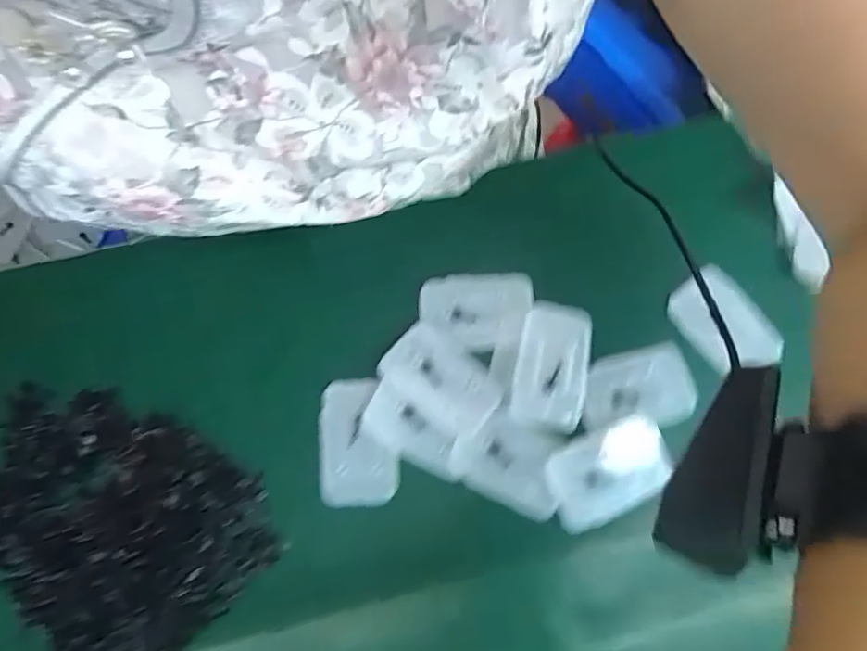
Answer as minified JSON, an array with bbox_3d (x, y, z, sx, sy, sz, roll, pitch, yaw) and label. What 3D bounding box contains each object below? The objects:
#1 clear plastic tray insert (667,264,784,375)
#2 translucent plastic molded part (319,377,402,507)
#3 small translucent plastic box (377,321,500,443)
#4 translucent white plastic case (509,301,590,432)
[{"bbox_3d":[0.183,-0.001,0.351,0.050,0.006,0.068,-34,80,-8],"label":"clear plastic tray insert"},{"bbox_3d":[-0.045,0.069,0.329,0.045,0.011,0.072,-4,77,-2],"label":"translucent plastic molded part"},{"bbox_3d":[0.005,0.031,0.333,0.067,0.008,0.042,36,79,7],"label":"small translucent plastic box"},{"bbox_3d":[0.071,0.023,0.336,0.043,0.010,0.073,10,77,1],"label":"translucent white plastic case"}]

